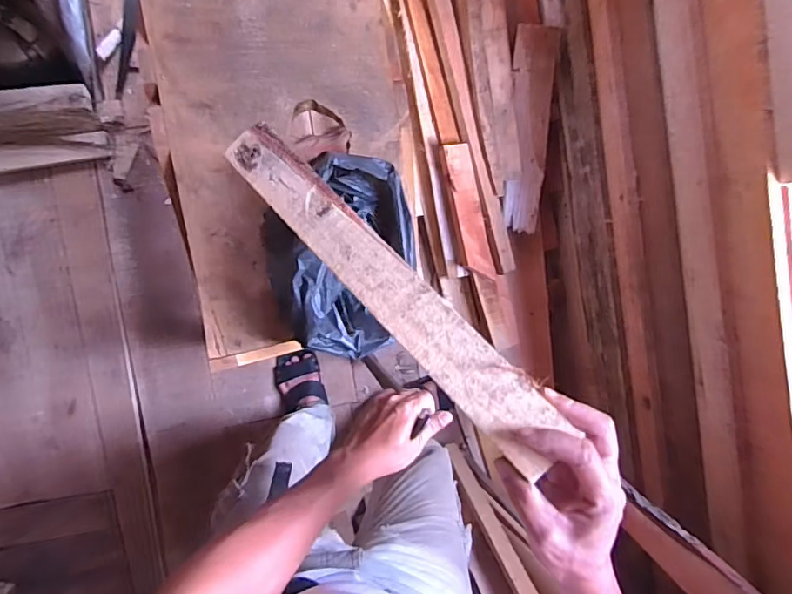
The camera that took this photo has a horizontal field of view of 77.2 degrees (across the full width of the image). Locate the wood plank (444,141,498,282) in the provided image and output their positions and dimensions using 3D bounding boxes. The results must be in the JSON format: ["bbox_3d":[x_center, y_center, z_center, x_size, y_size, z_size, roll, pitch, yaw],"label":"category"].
[{"bbox_3d":[0.177,-0.202,1.199,0.067,0.033,0.325,-16,96,-6],"label":"wood plank"}]

